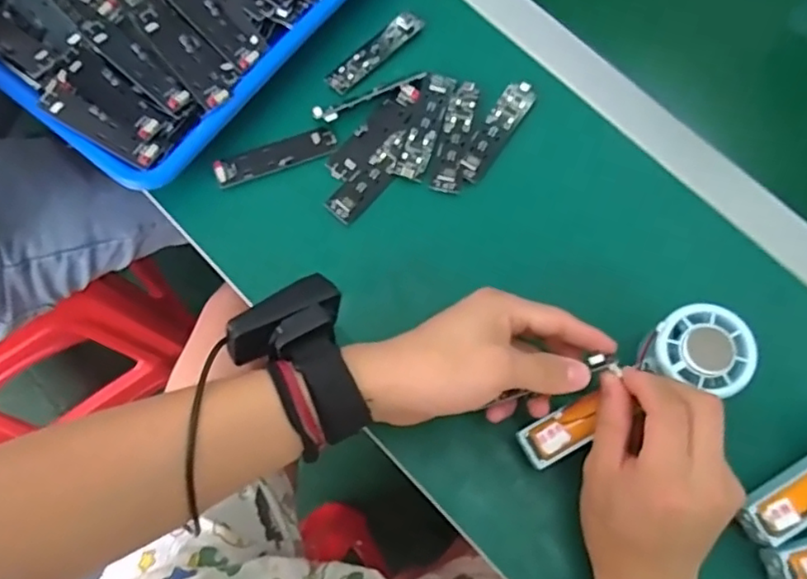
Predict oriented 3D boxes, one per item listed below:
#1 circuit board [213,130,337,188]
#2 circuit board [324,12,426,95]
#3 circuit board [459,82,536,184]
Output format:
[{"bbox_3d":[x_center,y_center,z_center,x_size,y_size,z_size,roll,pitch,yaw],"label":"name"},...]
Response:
[{"bbox_3d":[-0.097,-0.102,0.478,0.091,0.009,0.022,-21,75,-6],"label":"circuit board"},{"bbox_3d":[-0.022,-0.193,0.508,0.092,0.006,0.021,-43,78,-11],"label":"circuit board"},{"bbox_3d":[0.073,-0.123,0.487,0.024,0.004,0.095,30,76,9],"label":"circuit board"}]

